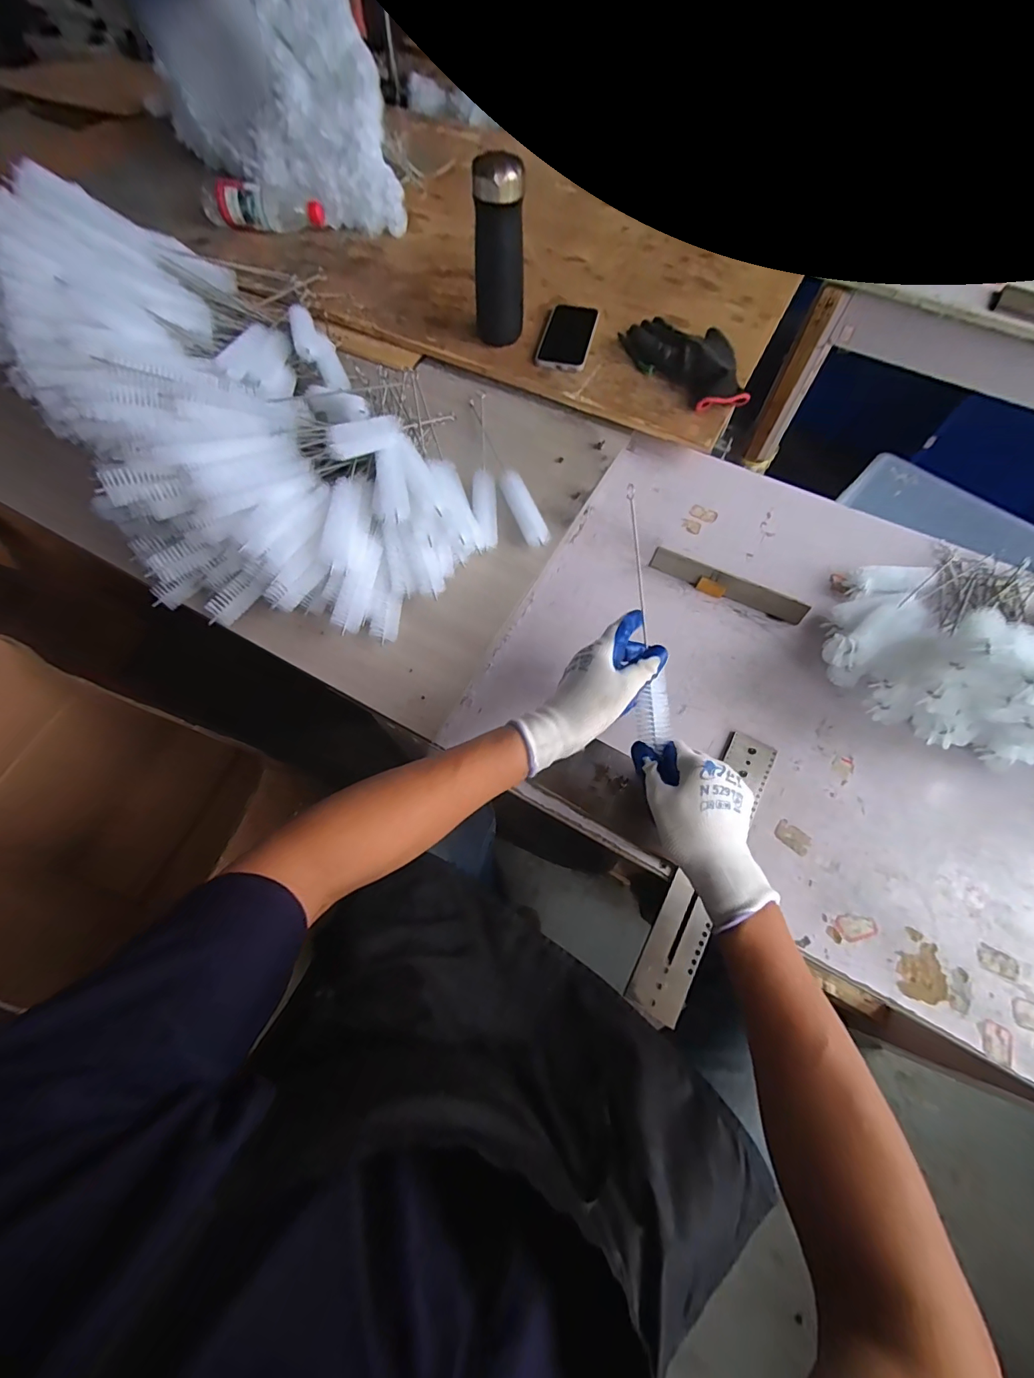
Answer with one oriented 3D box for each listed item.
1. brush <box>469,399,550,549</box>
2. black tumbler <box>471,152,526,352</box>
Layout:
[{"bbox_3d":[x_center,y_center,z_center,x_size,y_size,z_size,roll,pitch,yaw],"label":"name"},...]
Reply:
[{"bbox_3d":[-0.020,-0.322,0.660,0.039,0.028,0.313,-16,67,-7],"label":"brush"},{"bbox_3d":[-0.027,-0.617,0.684,0.068,0.212,0.058,-5,66,-2],"label":"black tumbler"}]

